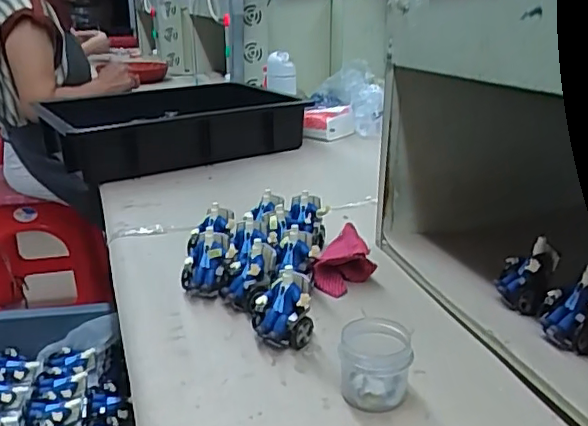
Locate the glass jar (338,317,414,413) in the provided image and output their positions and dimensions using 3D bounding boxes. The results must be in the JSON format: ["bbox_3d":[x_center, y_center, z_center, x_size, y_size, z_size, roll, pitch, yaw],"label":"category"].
[{"bbox_3d":[0.059,0.111,0.423,0.048,0.049,0.048,0,20,0],"label":"glass jar"}]

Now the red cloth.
[{"bbox_3d":[0.045,0.049,0.598,0.062,0.045,0.083,-5,21,-13],"label":"red cloth"}]

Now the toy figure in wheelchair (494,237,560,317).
[{"bbox_3d":[0.207,0.055,0.516,0.045,0.061,0.036,10,22,25],"label":"toy figure in wheelchair"}]

